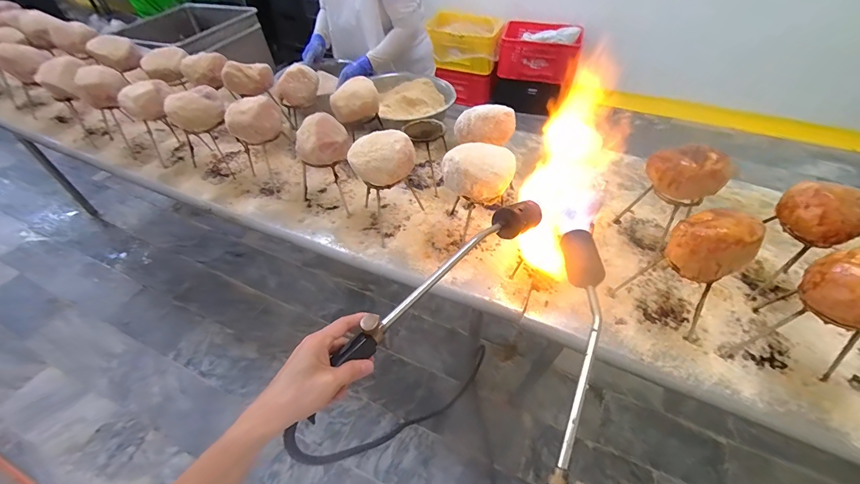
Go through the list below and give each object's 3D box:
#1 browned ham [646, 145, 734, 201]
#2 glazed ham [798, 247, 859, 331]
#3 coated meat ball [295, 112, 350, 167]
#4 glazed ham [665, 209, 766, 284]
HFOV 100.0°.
[{"bbox_3d":[0.499,-0.140,0.709,0.116,0.087,0.092,8,48,8],"label":"browned ham"},{"bbox_3d":[0.614,0.067,0.519,0.112,0.082,0.100,34,56,28],"label":"glazed ham"},{"bbox_3d":[-0.254,-0.231,0.831,0.110,0.085,0.087,20,56,20],"label":"coated meat ball"},{"bbox_3d":[0.449,-0.001,0.573,0.108,0.086,0.102,-35,56,-27],"label":"glazed ham"}]

